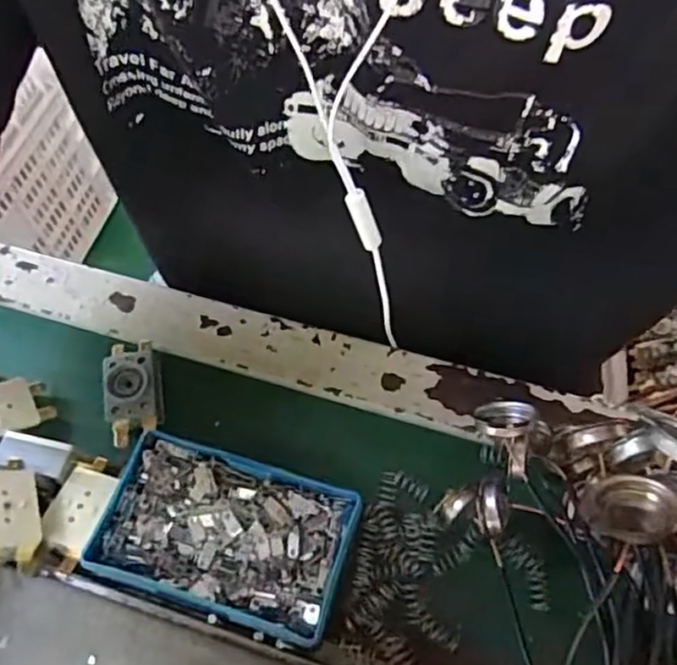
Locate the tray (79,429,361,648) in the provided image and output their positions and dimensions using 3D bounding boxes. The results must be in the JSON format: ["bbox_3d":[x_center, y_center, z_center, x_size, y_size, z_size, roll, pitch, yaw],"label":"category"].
[{"bbox_3d":[-0.053,0.095,0.316,0.113,0.022,0.070,16,65,8],"label":"tray"}]

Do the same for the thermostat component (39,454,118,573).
[{"bbox_3d":[-0.125,0.085,0.322,0.026,0.011,0.057,5,51,3],"label":"thermostat component"}]

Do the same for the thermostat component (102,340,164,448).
[{"bbox_3d":[-0.110,0.030,0.359,0.030,0.018,0.059,-7,64,-2],"label":"thermostat component"}]

